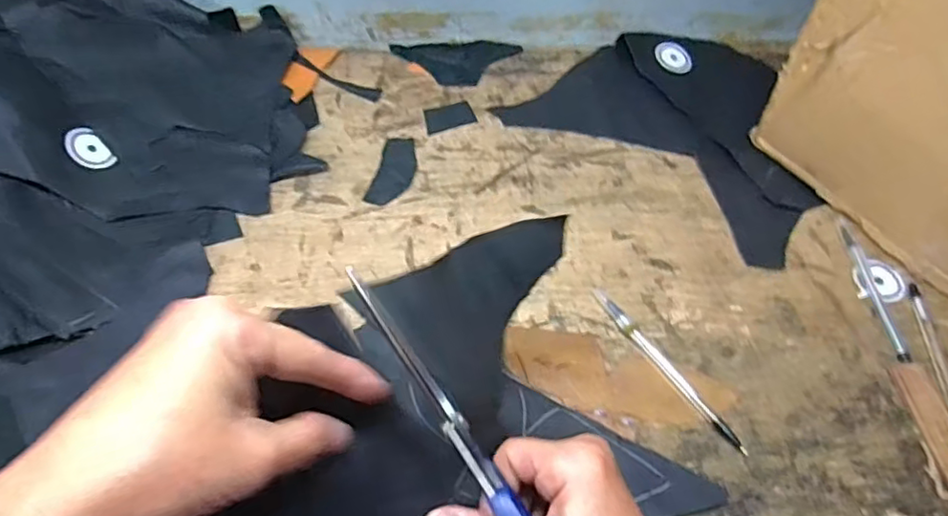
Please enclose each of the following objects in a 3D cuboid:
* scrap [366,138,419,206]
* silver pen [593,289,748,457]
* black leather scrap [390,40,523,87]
[{"bbox_3d":[-0.073,-0.082,0.586,0.035,0.004,0.088,9,55,5],"label":"scrap"},{"bbox_3d":[0.143,0.079,0.465,0.014,0.010,0.155,-28,60,-20],"label":"silver pen"},{"bbox_3d":[-0.019,-0.214,0.681,0.136,0.004,0.077,-1,54,-2],"label":"black leather scrap"}]

